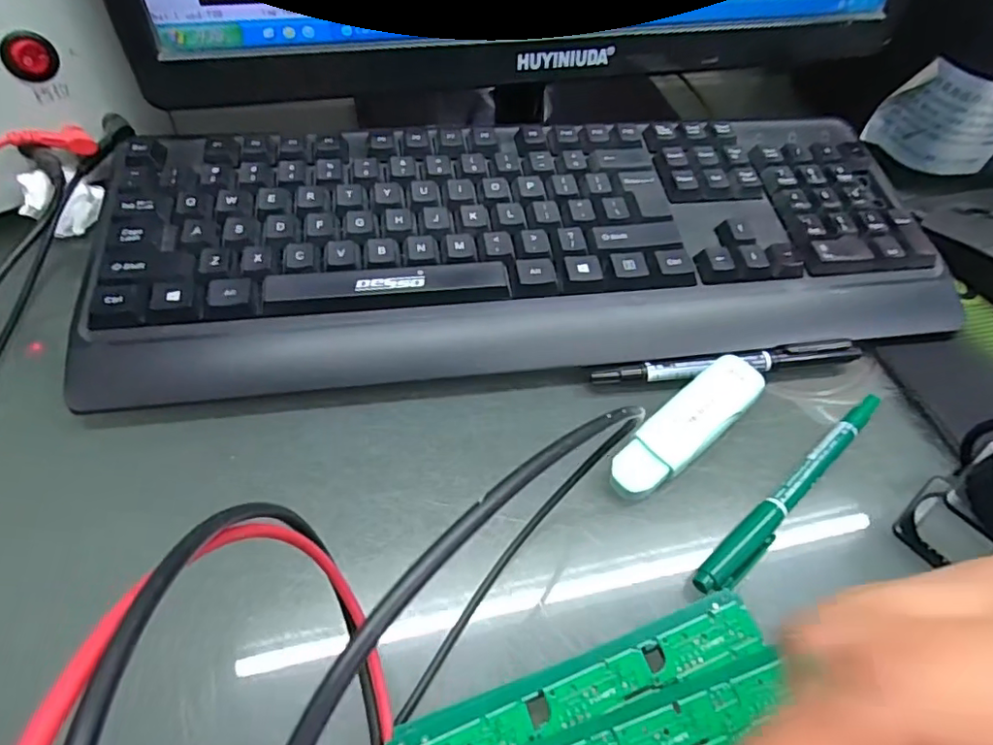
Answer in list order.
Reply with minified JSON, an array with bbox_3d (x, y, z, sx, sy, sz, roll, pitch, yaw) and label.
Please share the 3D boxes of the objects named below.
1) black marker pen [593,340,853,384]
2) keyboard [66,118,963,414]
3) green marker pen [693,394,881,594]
[{"bbox_3d":[0.115,-0.003,0.283,0.137,0.012,0.010,-6,55,-9],"label":"black marker pen"},{"bbox_3d":[0.023,-0.070,0.305,0.426,0.042,0.154,-7,55,-9],"label":"keyboard"},{"bbox_3d":[0.132,0.049,0.248,0.139,0.011,0.014,-34,63,-25],"label":"green marker pen"}]

